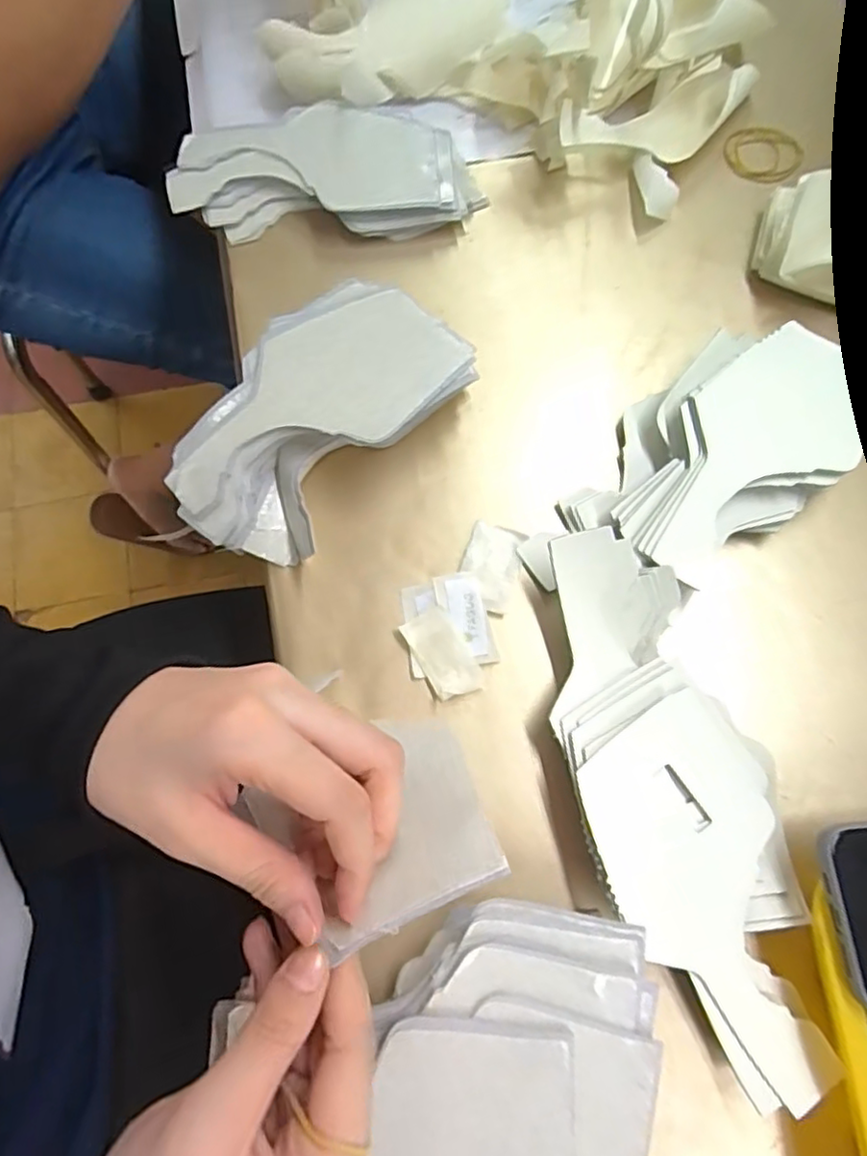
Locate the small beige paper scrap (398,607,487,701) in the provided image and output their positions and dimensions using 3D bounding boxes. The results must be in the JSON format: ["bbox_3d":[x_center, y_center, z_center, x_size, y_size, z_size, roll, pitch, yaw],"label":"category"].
[{"bbox_3d":[0.005,0.045,0.367,0.027,0.005,0.053,-30,79,-5],"label":"small beige paper scrap"}]

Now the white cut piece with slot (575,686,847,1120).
[{"bbox_3d":[0.134,0.155,0.313,0.091,0.008,0.182,-13,77,-10],"label":"white cut piece with slot"}]

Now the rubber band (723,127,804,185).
[{"bbox_3d":[0.247,-0.317,0.476,0.061,0.005,0.049,-19,81,-6],"label":"rubber band"}]

